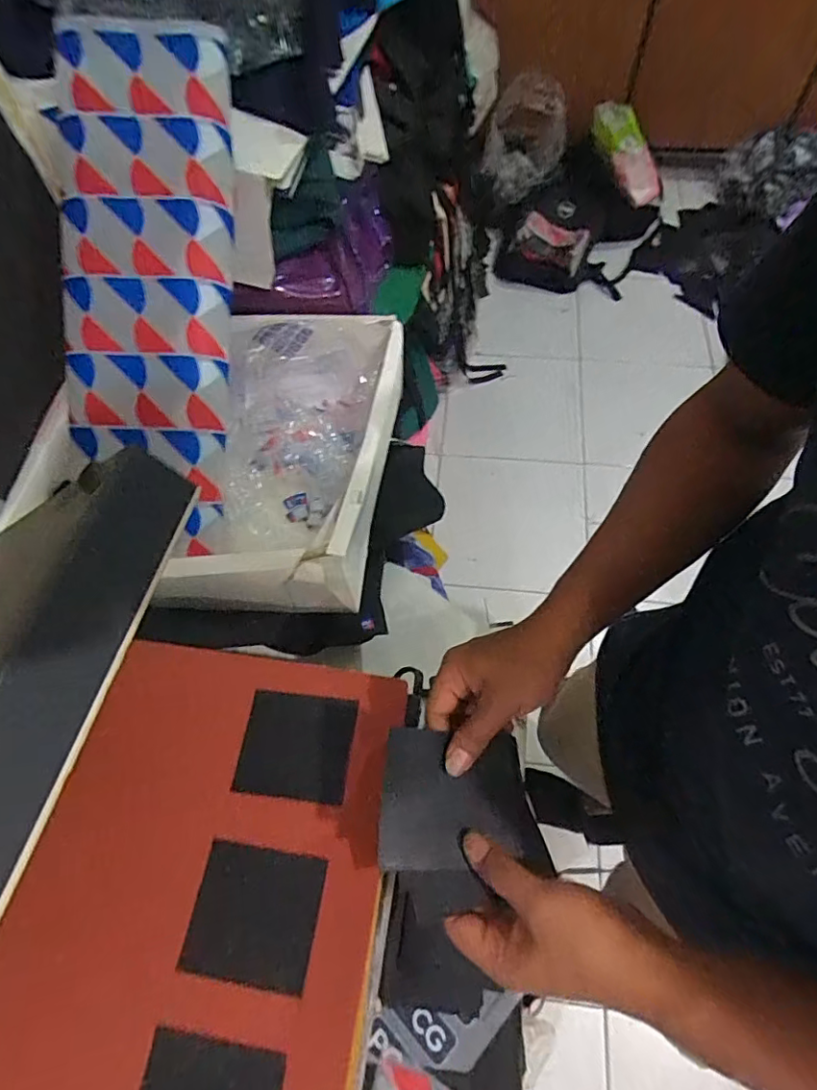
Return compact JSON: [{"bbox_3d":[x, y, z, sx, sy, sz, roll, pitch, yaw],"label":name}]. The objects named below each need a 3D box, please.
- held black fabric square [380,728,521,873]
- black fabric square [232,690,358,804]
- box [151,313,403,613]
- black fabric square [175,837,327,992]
[{"bbox_3d":[0.026,0.175,0.383,0.090,0.006,0.087,4,62,-10],"label":"held black fabric square"},{"bbox_3d":[-0.100,0.179,0.495,0.096,0.007,0.087,5,62,4],"label":"black fabric square"},{"bbox_3d":[-0.130,-0.129,0.707,0.212,0.116,0.429,4,62,4],"label":"box"},{"bbox_3d":[-0.122,0.291,0.435,0.096,0.005,0.089,7,62,5],"label":"black fabric square"}]

